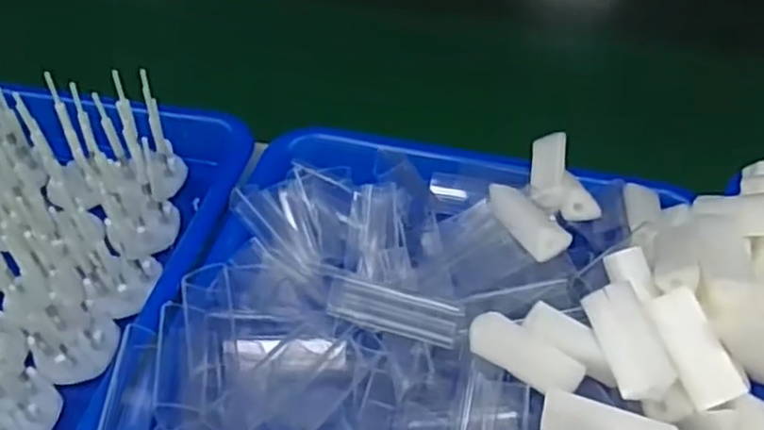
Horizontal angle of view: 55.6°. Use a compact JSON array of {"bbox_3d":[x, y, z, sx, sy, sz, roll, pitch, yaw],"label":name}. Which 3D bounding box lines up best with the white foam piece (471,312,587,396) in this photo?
[{"bbox_3d":[0.056,0.055,0.279,0.047,0.009,0.016,29,51,-4],"label":"white foam piece"}]

